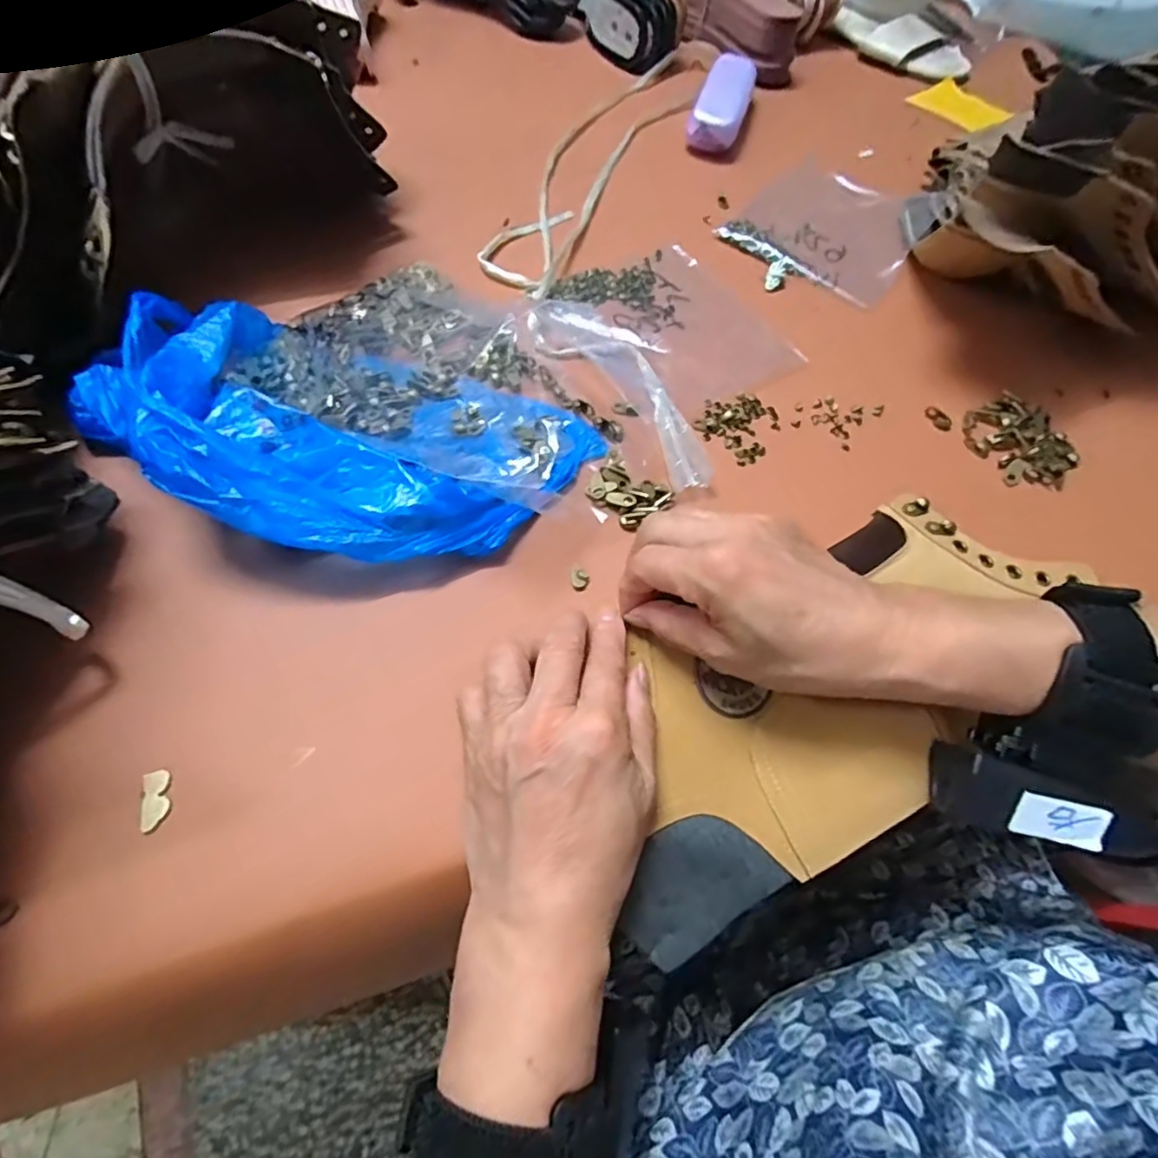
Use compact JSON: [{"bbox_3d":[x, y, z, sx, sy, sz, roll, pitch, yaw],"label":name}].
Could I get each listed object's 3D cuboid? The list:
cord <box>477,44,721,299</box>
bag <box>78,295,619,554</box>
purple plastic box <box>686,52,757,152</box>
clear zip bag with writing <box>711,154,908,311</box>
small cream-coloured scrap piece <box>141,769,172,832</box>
[{"bbox_3d":[0.025,-0.389,0.537,0.078,0.013,0.428,23,62,8],"label":"cord"},{"bbox_3d":[-0.106,-0.087,0.321,0.234,0.072,0.165,7,61,0],"label":"bag"},{"bbox_3d":[0.137,-0.448,0.570,0.045,0.034,0.129,17,61,5],"label":"purple plastic box"},{"bbox_3d":[0.209,-0.295,0.505,0.139,0.009,0.191,35,64,15],"label":"clear zip bag with writing"},{"bbox_3d":[-0.178,0.093,0.252,0.010,0.004,0.023,-1,73,-5],"label":"small cream-coloured scrap piece"}]

